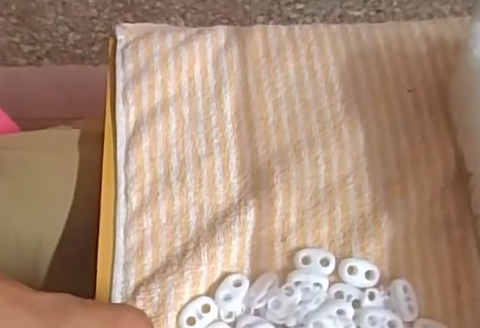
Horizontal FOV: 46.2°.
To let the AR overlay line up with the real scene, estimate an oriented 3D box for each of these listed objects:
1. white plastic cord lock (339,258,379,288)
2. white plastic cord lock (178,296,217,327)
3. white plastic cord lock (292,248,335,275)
[{"bbox_3d":[0.065,0.060,0.308,0.022,0.005,0.014,14,70,5],"label":"white plastic cord lock"},{"bbox_3d":[-0.023,0.080,0.299,0.023,0.004,0.014,-34,73,-11],"label":"white plastic cord lock"},{"bbox_3d":[0.041,0.054,0.313,0.023,0.007,0.014,2,70,1],"label":"white plastic cord lock"}]

